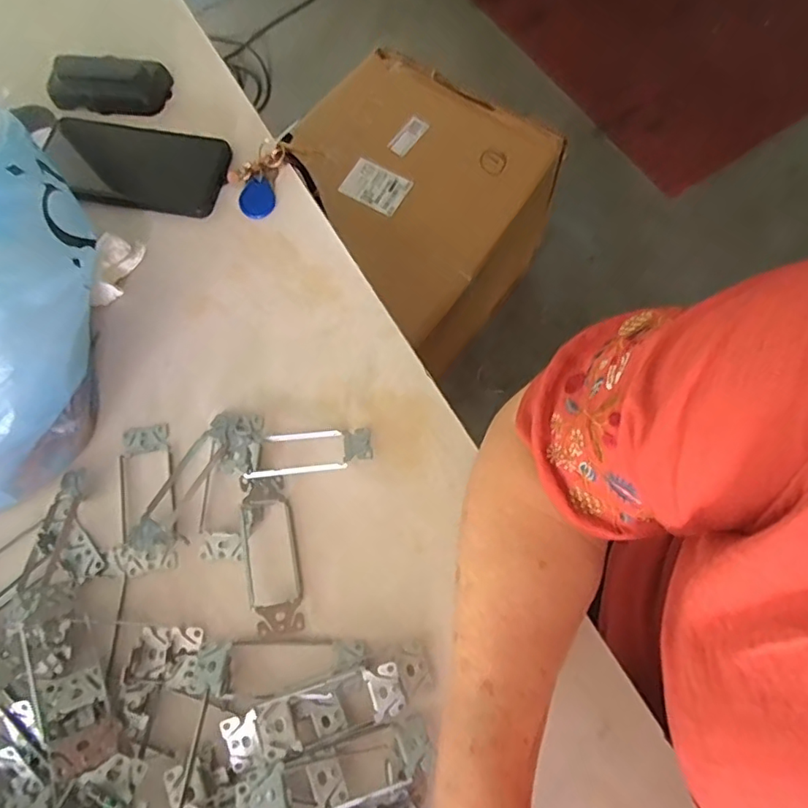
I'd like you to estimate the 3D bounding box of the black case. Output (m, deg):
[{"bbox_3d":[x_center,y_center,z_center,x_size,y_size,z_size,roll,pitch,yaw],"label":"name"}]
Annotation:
[{"bbox_3d":[-0.270,-0.289,0.499,0.105,0.027,0.041,-1,71,2],"label":"black case"}]

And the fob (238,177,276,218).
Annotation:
[{"bbox_3d":[-0.128,-0.178,0.475,0.030,0.008,0.037,-20,72,-5],"label":"fob"}]

